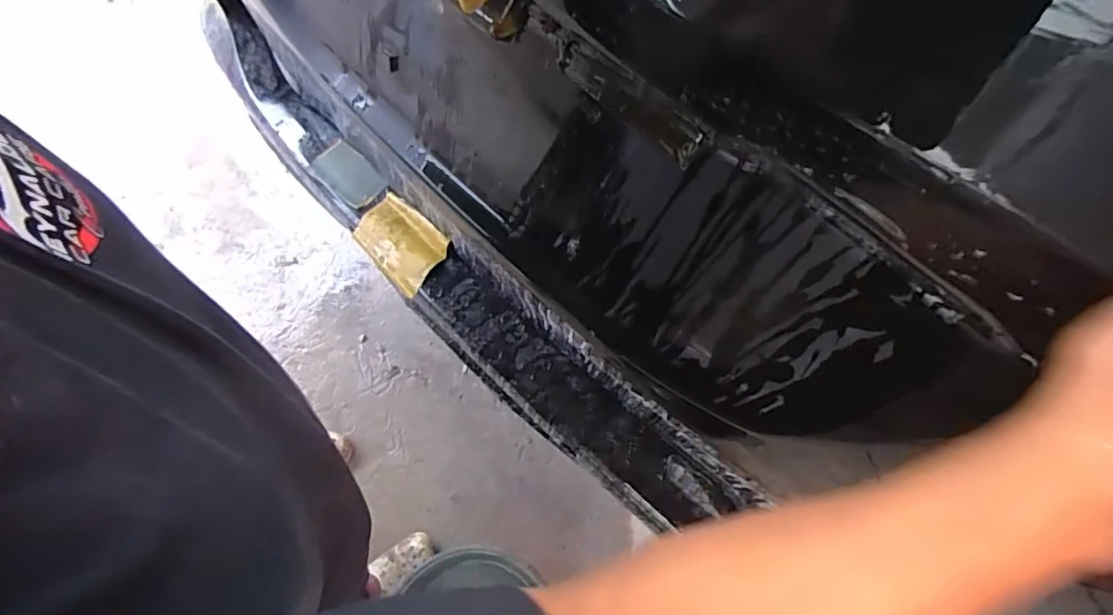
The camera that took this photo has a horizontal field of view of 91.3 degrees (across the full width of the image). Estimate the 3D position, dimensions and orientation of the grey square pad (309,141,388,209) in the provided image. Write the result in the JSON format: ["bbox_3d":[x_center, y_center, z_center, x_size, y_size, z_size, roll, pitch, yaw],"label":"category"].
[{"bbox_3d":[-0.312,-0.200,0.823,0.112,0.026,0.063,38,66,18],"label":"grey square pad"}]

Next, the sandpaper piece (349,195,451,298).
[{"bbox_3d":[-0.224,-0.094,0.778,0.134,0.011,0.098,41,95,16],"label":"sandpaper piece"}]

